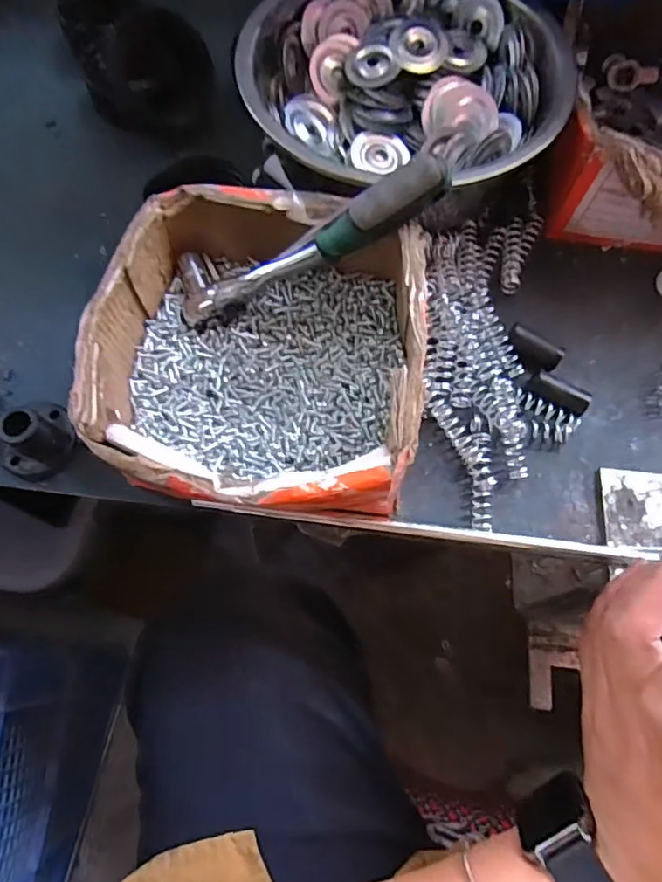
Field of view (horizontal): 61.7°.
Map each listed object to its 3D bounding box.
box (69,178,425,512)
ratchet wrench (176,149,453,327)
[{"bbox_3d":[-0.033,-0.041,0.280,0.144,0.076,0.157,6,69,1],"label":"box"},{"bbox_3d":[-0.010,-0.098,0.281,0.146,0.036,0.034,-17,68,25],"label":"ratchet wrench"}]

